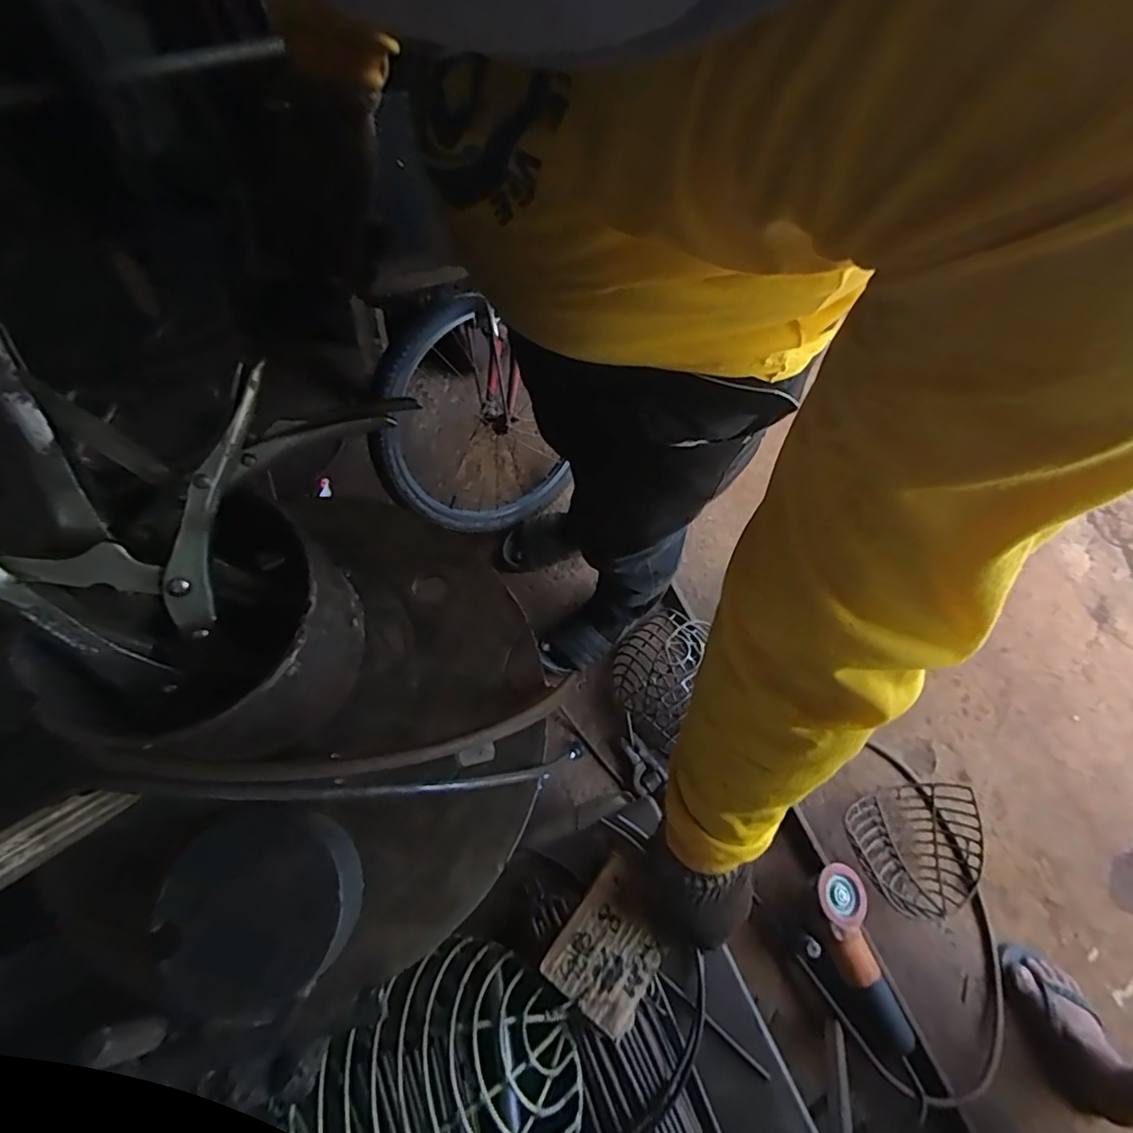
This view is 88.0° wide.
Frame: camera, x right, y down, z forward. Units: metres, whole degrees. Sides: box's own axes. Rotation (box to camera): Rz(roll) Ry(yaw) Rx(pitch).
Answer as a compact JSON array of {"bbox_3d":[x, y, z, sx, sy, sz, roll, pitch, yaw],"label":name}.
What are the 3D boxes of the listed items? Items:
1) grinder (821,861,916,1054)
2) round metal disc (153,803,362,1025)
[{"bbox_3d":[0.481,0.626,0.945,0.104,0.071,0.284,-22,87,-8],"label":"grinder"},{"bbox_3d":[-0.122,0.138,0.242,0.069,0.035,0.071,0,70,0],"label":"round metal disc"}]

